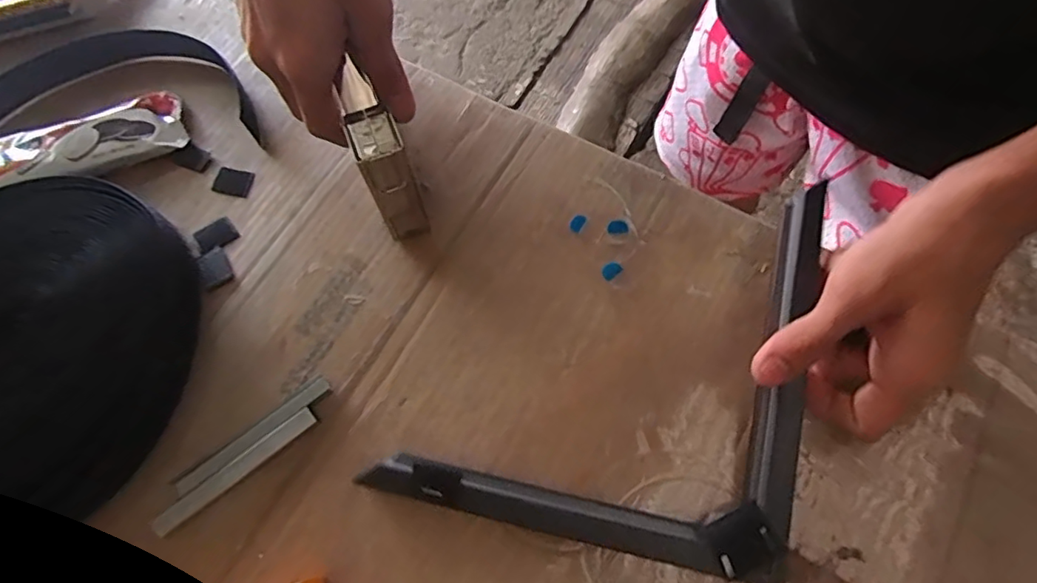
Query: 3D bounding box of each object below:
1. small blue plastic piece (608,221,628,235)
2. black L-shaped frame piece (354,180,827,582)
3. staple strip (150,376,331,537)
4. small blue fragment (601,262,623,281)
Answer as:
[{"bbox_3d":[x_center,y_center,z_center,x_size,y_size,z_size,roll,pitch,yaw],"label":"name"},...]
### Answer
[{"bbox_3d":[0.059,-0.039,0.325,0.012,0.004,0.009,-2,68,2],"label":"small blue plastic piece"},{"bbox_3d":[0.044,0.024,0.276,0.192,0.033,0.188,12,69,8],"label":"black L-shaped frame piece"},{"bbox_3d":[-0.141,0.084,0.283,0.100,0.008,0.020,-39,71,-12],"label":"staple strip"},{"bbox_3d":[0.054,-0.012,0.316,0.012,0.004,0.009,-38,71,-12],"label":"small blue fragment"}]

